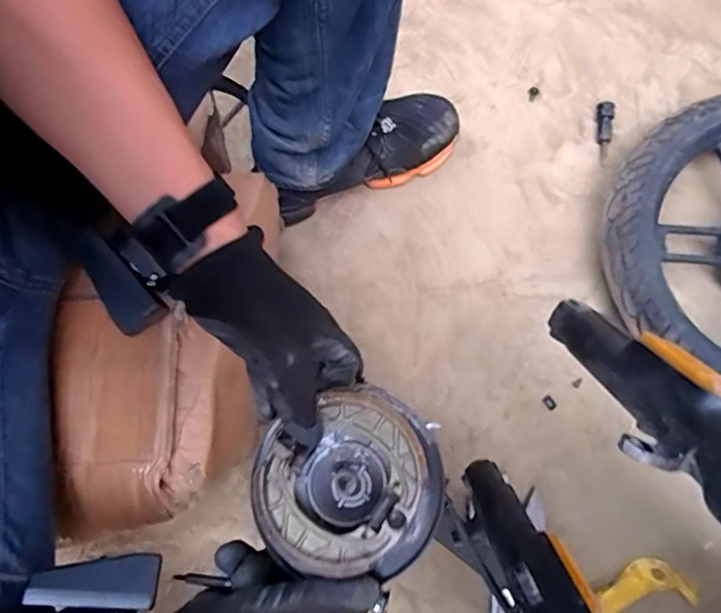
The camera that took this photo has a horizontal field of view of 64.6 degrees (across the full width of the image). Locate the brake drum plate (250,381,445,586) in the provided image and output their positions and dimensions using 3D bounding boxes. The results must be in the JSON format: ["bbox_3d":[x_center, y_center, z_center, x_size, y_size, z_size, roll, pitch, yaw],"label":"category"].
[{"bbox_3d":[-0.006,0.110,0.372,0.117,0.057,0.108,0,78,1],"label":"brake drum plate"}]

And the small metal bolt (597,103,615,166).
[{"bbox_3d":[0.311,-0.221,0.724,0.019,0.018,0.079,3,78,1],"label":"small metal bolt"}]

